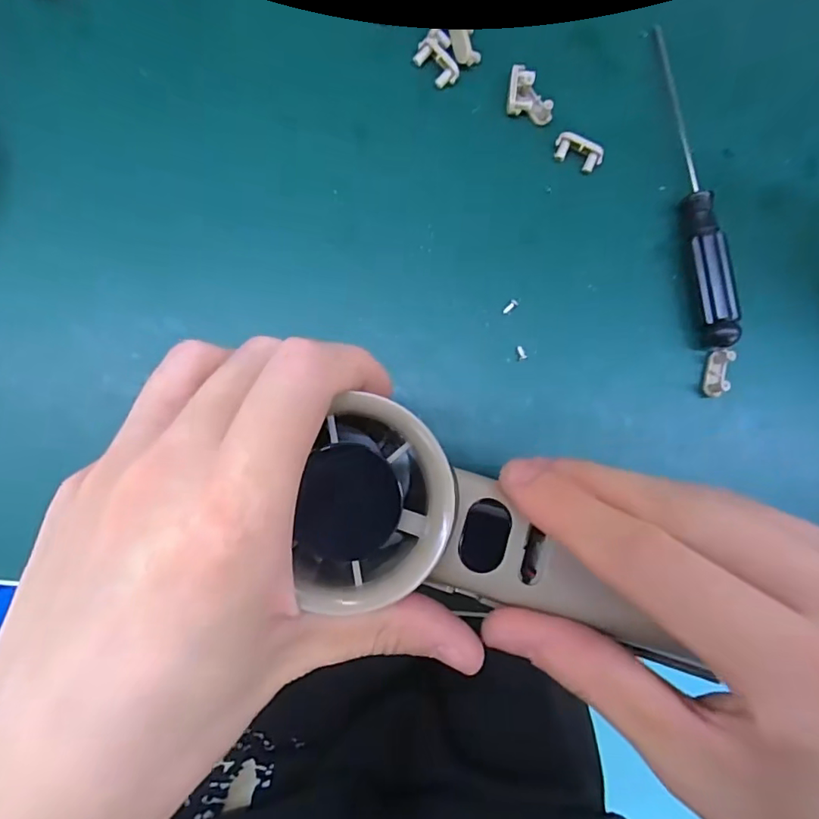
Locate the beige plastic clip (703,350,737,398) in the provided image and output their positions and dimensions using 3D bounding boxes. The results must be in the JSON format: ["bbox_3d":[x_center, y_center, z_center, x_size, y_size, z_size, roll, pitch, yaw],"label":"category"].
[{"bbox_3d":[0.121,-0.014,0.209,0.006,0.008,0.018,14,83,-6],"label":"beige plastic clip"}]

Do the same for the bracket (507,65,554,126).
[{"bbox_3d":[0.048,-0.124,0.212,0.018,0.007,0.019,6,84,-7],"label":"bracket"}]

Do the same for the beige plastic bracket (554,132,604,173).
[{"bbox_3d":[0.067,-0.101,0.211,0.019,0.005,0.010,26,82,-4],"label":"beige plastic bracket"}]

